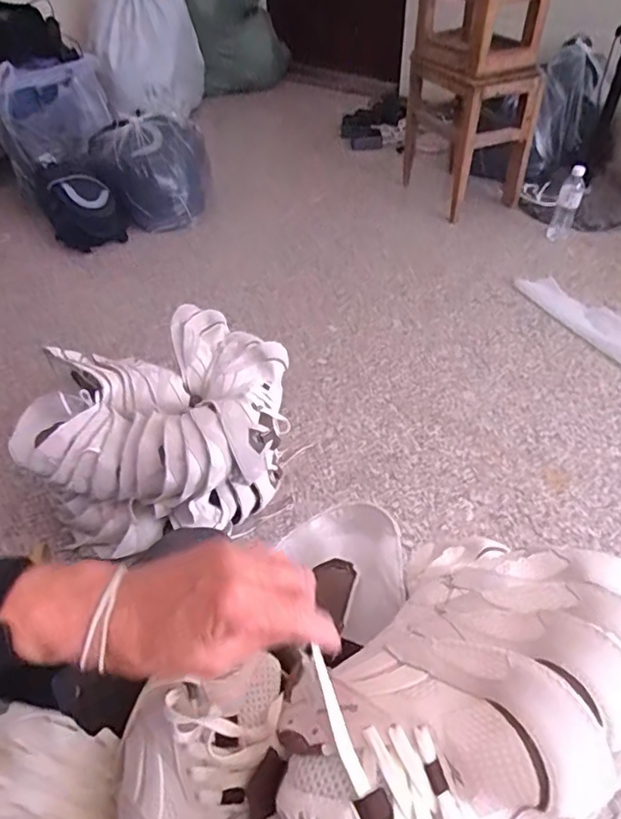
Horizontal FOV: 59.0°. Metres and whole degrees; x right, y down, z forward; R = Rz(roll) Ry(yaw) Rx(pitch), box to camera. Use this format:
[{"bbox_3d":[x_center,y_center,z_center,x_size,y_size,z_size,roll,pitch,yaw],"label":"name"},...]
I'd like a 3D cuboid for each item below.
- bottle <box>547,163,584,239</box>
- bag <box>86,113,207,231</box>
[{"bbox_3d":[0.738,-0.588,1.577,0.063,0.201,0.052,21,26,20],"label":"bottle"},{"bbox_3d":[-0.430,-0.647,1.507,0.310,0.252,0.232,-12,47,-10],"label":"bag"}]

